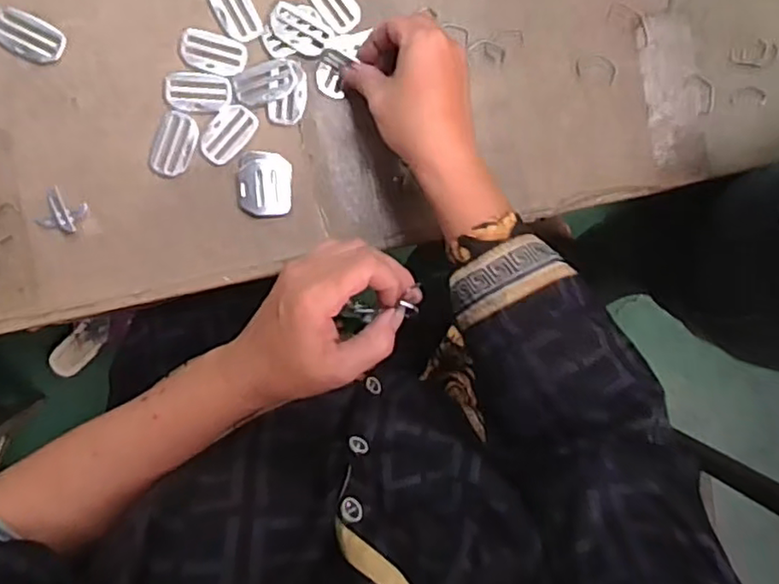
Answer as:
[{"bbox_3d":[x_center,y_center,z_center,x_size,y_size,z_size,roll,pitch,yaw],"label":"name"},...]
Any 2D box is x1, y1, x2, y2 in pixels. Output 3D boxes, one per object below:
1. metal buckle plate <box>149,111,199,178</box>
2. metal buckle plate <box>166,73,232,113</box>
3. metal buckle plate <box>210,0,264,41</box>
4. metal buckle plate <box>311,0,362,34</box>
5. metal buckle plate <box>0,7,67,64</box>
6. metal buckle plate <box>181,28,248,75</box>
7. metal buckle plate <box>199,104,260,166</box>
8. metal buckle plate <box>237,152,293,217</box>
[{"bbox_3d":[-0.154,-0.105,0.462,0.030,0.004,0.045,19,92,-9],"label":"metal buckle plate"},{"bbox_3d":[-0.136,-0.142,0.459,0.045,0.004,0.027,2,95,-8],"label":"metal buckle plate"},{"bbox_3d":[-0.109,-0.201,0.456,0.026,0.004,0.046,-28,98,-5],"label":"metal buckle plate"},{"bbox_3d":[-0.040,-0.210,0.465,0.027,0.004,0.047,-36,99,-4],"label":"metal buckle plate"},{"bbox_3d":[-0.246,-0.175,0.441,0.045,0.005,0.028,23,91,-9],"label":"metal buckle plate"},{"bbox_3d":[-0.125,-0.170,0.459,0.045,0.004,0.026,13,93,-9],"label":"metal buckle plate"},{"bbox_3d":[-0.116,-0.113,0.463,0.029,0.004,0.045,39,89,-9],"label":"metal buckle plate"},{"bbox_3d":[-0.090,-0.078,0.470,0.038,0.004,0.046,0,95,-8],"label":"metal buckle plate"}]

